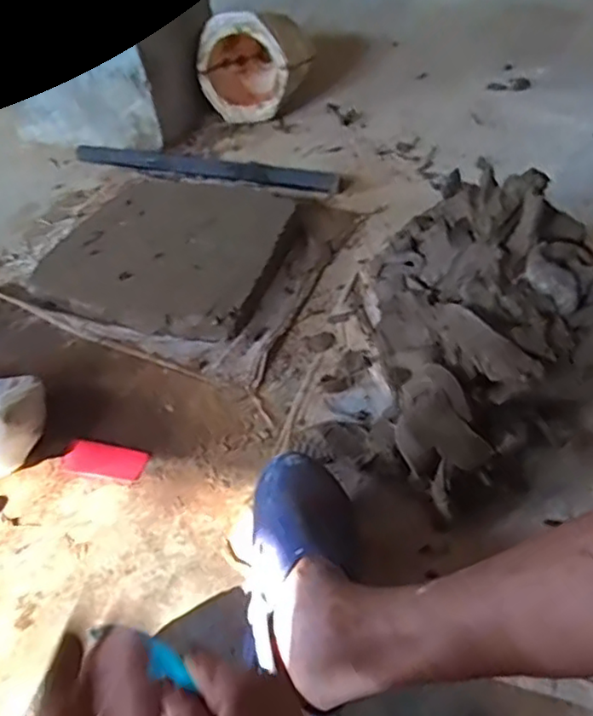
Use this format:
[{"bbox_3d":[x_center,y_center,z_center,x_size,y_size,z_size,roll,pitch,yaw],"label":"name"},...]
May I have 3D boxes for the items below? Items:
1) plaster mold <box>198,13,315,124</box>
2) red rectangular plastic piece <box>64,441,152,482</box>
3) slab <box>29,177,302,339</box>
[{"bbox_3d":[-0.091,-0.639,1.358,0.210,0.195,0.189,12,50,16],"label":"plaster mold"},{"bbox_3d":[-0.237,0.129,0.781,0.102,0.005,0.043,8,49,12],"label":"red rectangular plastic piece"},{"bbox_3d":[-0.204,-0.188,1.028,0.426,0.052,0.344,15,51,18],"label":"slab"}]

